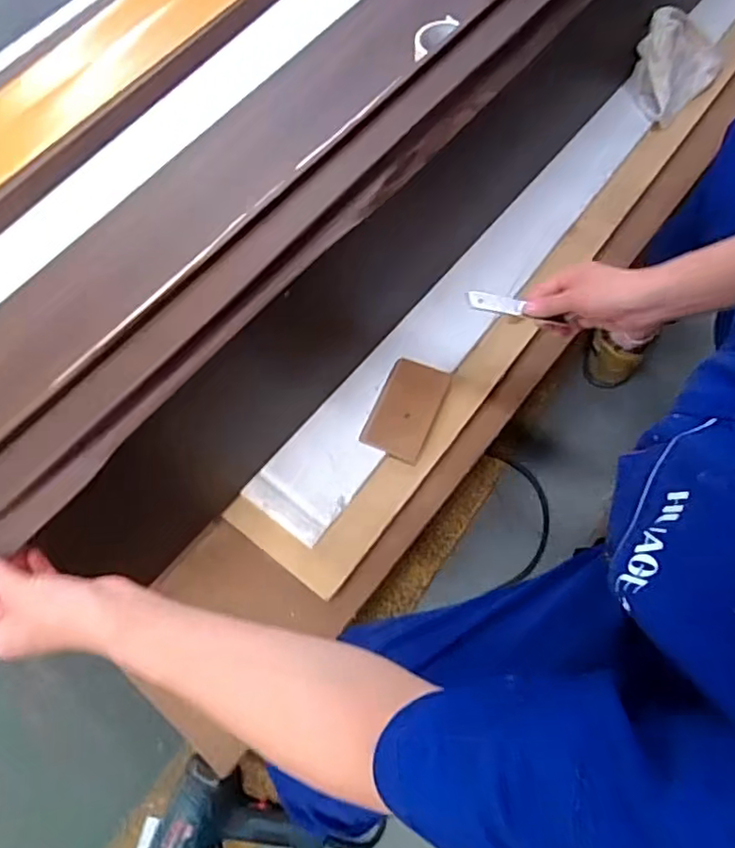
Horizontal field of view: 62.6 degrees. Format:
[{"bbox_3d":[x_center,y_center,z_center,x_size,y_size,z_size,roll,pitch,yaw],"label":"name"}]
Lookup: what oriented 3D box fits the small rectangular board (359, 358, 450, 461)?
[{"bbox_3d":[0.050,-0.024,0.796,0.078,0.028,0.132,21,68,14],"label":"small rectangular board"}]

